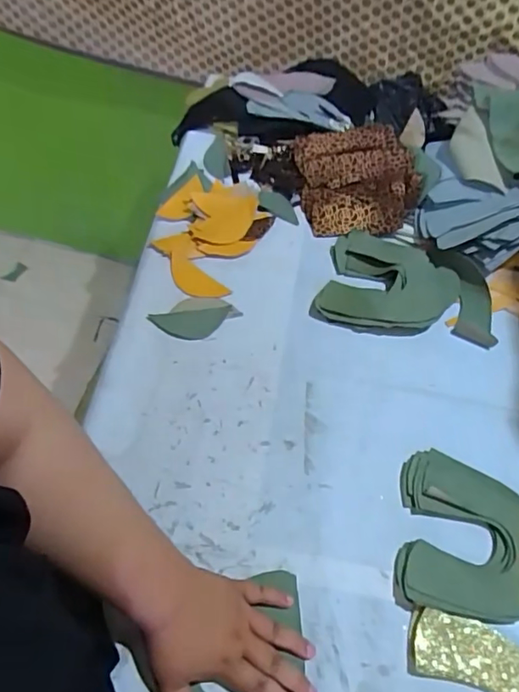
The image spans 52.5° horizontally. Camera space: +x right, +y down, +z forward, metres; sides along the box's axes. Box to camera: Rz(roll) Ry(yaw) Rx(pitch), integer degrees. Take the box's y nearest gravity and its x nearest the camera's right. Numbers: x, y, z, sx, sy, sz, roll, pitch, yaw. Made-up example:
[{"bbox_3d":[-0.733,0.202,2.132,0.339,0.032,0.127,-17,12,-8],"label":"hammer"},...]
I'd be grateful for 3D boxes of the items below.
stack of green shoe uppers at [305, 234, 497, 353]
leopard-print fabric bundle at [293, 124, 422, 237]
[{"bbox_3d":[0.212,-0.080,0.742,0.245,0.028,0.171,17,59,6],"label":"stack of green shoe uppers"},{"bbox_3d":[0.149,-0.264,0.820,0.162,0.077,0.168,-3,59,-6],"label":"leopard-print fabric bundle"}]

